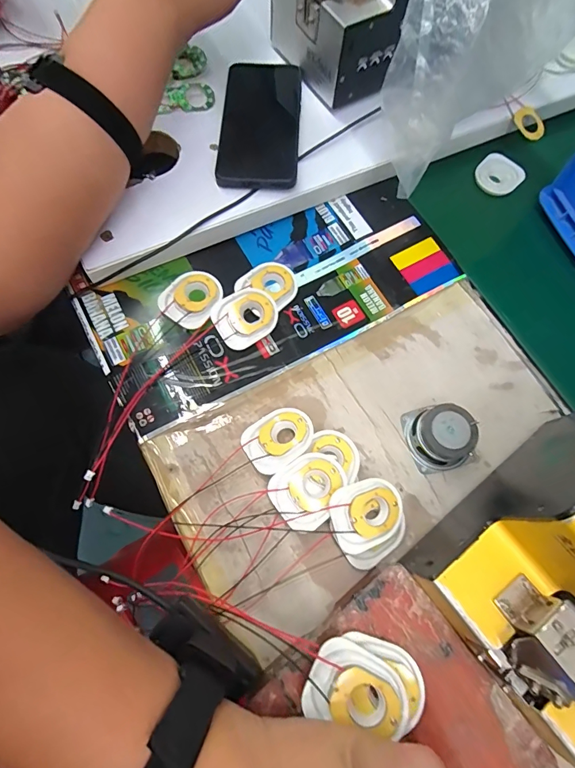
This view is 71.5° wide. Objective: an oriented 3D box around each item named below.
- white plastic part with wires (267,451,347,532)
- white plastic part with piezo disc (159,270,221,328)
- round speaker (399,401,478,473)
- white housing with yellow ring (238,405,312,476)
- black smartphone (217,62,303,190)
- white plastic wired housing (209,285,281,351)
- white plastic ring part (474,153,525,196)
[{"bbox_3d":[0.017,0.081,0.305,0.057,0.017,0.049,-32,75,-13],"label":"white plastic part with wires"},{"bbox_3d":[-0.087,-0.081,0.372,0.049,0.007,0.058,33,72,9],"label":"white plastic part with piezo disc"},{"bbox_3d":[0.131,0.043,0.335,0.051,0.028,0.054,1,70,-2],"label":"round speaker"},{"bbox_3d":[-0.007,0.044,0.327,0.058,0.006,0.047,-31,56,-7],"label":"white housing with yellow ring"},{"bbox_3d":[-0.027,-0.274,0.413,0.079,0.013,0.180,3,70,-2],"label":"black smartphone"},{"bbox_3d":[-0.038,-0.062,0.367,0.058,0.014,0.047,-30,74,-12],"label":"white plastic wired housing"},{"bbox_3d":[0.246,-0.242,0.464,0.050,0.015,0.050,1,70,-2],"label":"white plastic ring part"}]

